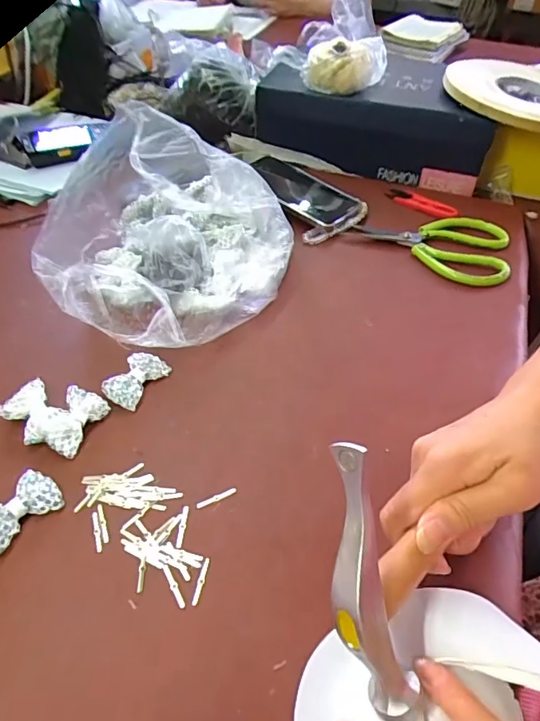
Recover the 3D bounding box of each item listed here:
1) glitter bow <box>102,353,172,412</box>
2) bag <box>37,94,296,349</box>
[{"bbox_3d":[-0.116,0.017,0.432,0.033,0.017,0.055,23,49,19],"label":"glitter bow"},{"bbox_3d":[-0.115,-0.134,0.490,0.232,0.151,0.219,31,52,25],"label":"bag"}]

